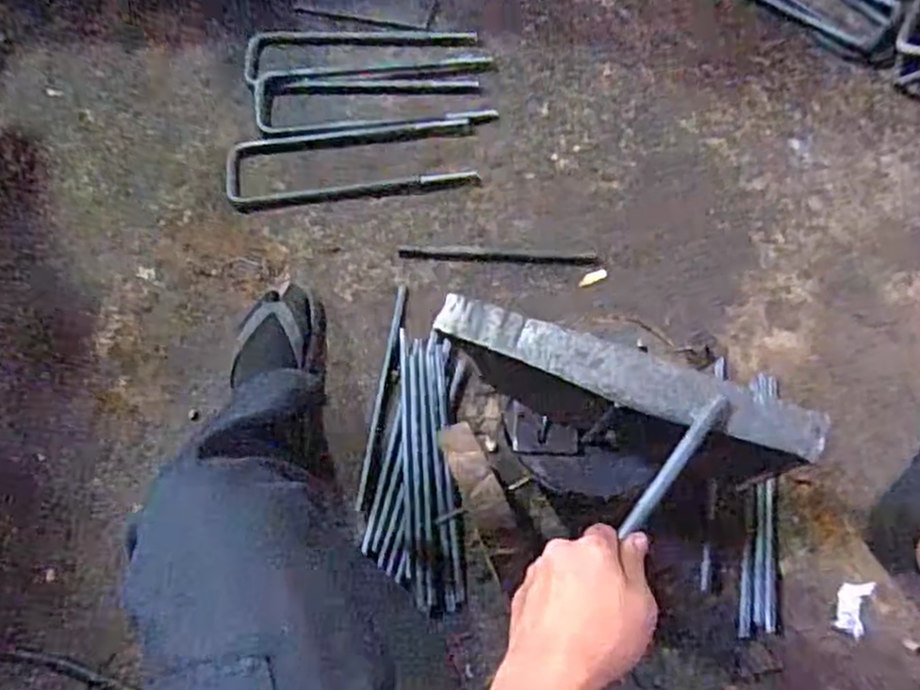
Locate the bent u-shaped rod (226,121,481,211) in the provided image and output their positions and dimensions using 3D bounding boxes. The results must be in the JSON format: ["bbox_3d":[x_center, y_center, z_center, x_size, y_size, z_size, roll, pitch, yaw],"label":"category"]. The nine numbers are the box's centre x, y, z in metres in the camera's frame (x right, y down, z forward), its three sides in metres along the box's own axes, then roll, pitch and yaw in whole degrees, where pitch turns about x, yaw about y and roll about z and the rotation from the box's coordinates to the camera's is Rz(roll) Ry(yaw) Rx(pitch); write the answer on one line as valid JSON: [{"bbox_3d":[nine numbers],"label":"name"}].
[{"bbox_3d":[-0.163,-0.273,1.067,0.359,0.020,0.128,-8,71,-5],"label":"bent u-shaped rod"}]

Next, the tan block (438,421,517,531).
[{"bbox_3d":[0.015,0.132,0.714,0.038,0.016,0.115,-24,70,-8],"label":"tan block"}]

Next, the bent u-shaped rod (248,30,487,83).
[{"bbox_3d":[-0.149,-0.468,1.146,0.377,0.027,0.096,-7,69,-2],"label":"bent u-shaped rod"}]

